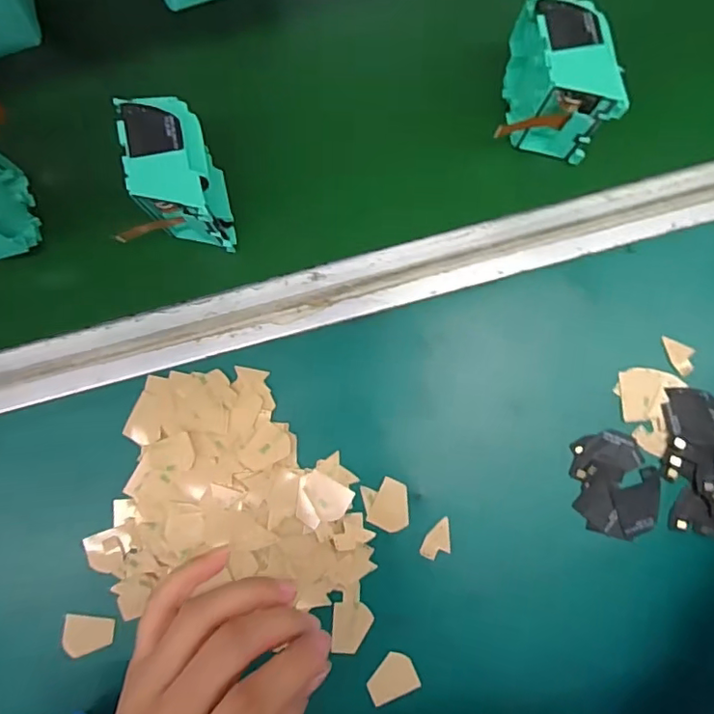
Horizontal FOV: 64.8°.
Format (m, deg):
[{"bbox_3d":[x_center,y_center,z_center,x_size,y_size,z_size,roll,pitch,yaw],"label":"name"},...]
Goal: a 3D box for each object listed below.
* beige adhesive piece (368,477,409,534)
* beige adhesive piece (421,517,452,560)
[{"bbox_3d":[0.022,0.091,0.344,0.023,0.004,0.029,24,80,-1],"label":"beige adhesive piece"},{"bbox_3d":[0.048,0.111,0.341,0.018,0.004,0.023,-3,83,-1],"label":"beige adhesive piece"}]

